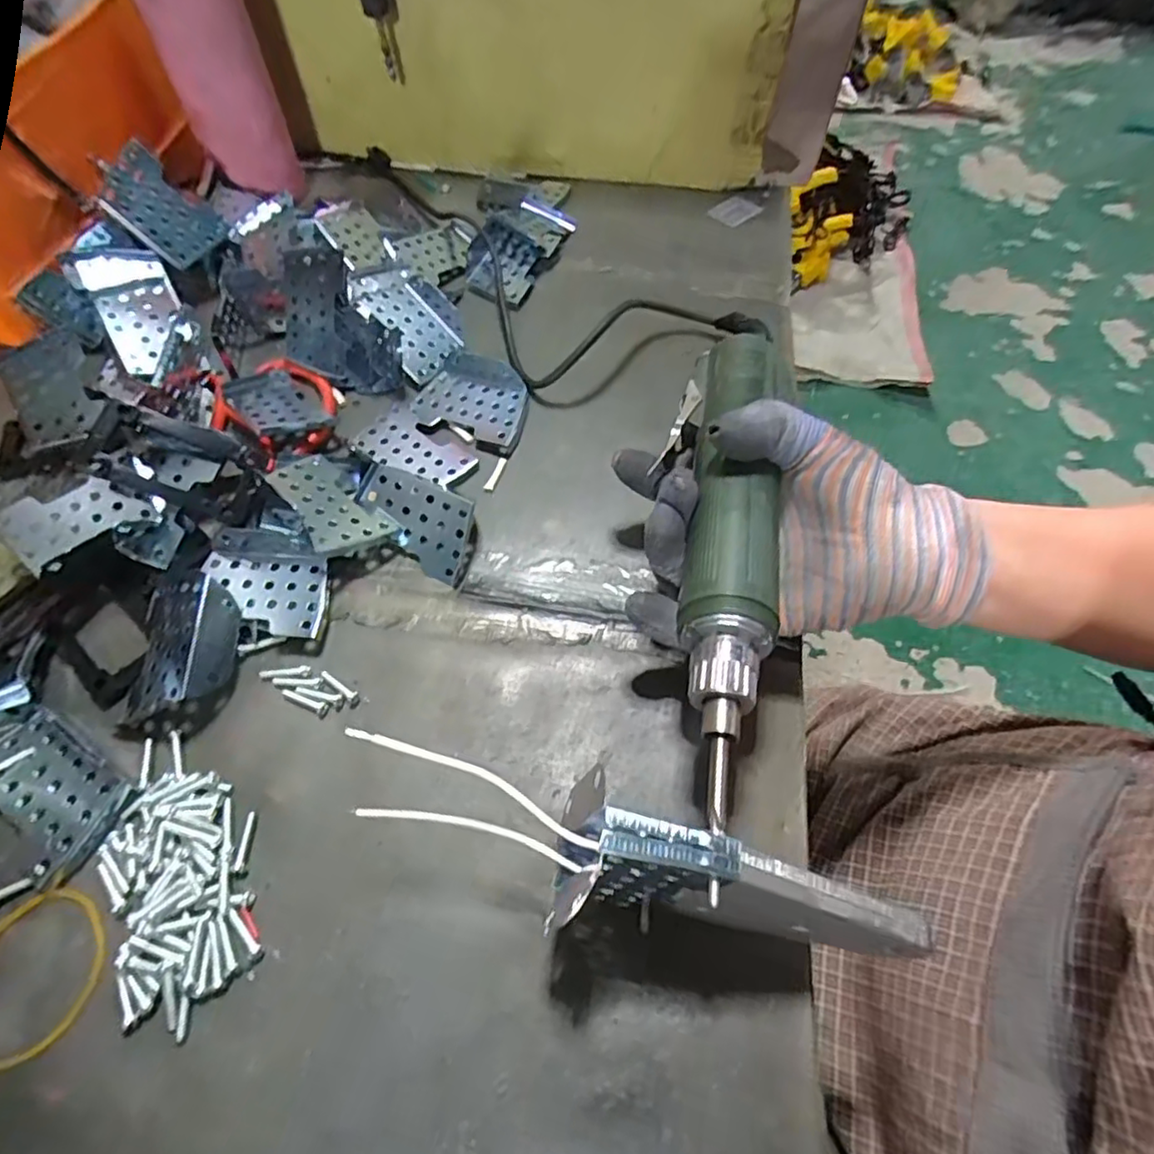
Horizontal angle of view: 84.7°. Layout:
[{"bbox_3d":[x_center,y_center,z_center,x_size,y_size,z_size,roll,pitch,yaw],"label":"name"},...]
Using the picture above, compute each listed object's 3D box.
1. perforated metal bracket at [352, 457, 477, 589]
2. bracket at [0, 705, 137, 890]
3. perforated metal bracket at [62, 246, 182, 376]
[{"bbox_3d":[-0.086,-0.031,0.337,0.071,0.009,0.043,29,93,12],"label":"perforated metal bracket"},{"bbox_3d":[-0.226,0.089,0.267,0.071,0.008,0.044,31,64,16],"label":"bracket"},{"bbox_3d":[-0.281,-0.176,0.400,0.050,0.020,0.086,-33,91,-28],"label":"perforated metal bracket"}]

